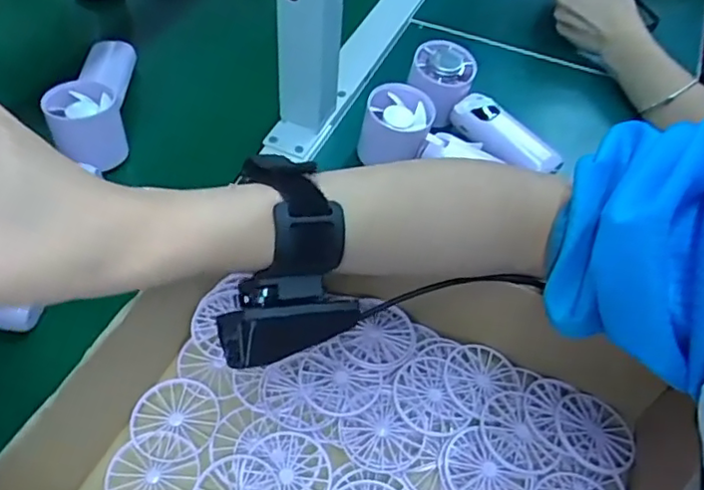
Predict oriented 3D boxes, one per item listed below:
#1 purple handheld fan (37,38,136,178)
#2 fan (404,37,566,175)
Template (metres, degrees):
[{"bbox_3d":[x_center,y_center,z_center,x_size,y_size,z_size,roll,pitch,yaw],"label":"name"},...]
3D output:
[{"bbox_3d":[-0.217,-0.131,0.541,0.051,0.056,0.161,-4,41,-6],"label":"purple handheld fan"},{"bbox_3d":[0.108,-0.108,0.535,0.057,0.042,0.148,-36,76,-26],"label":"fan"}]

